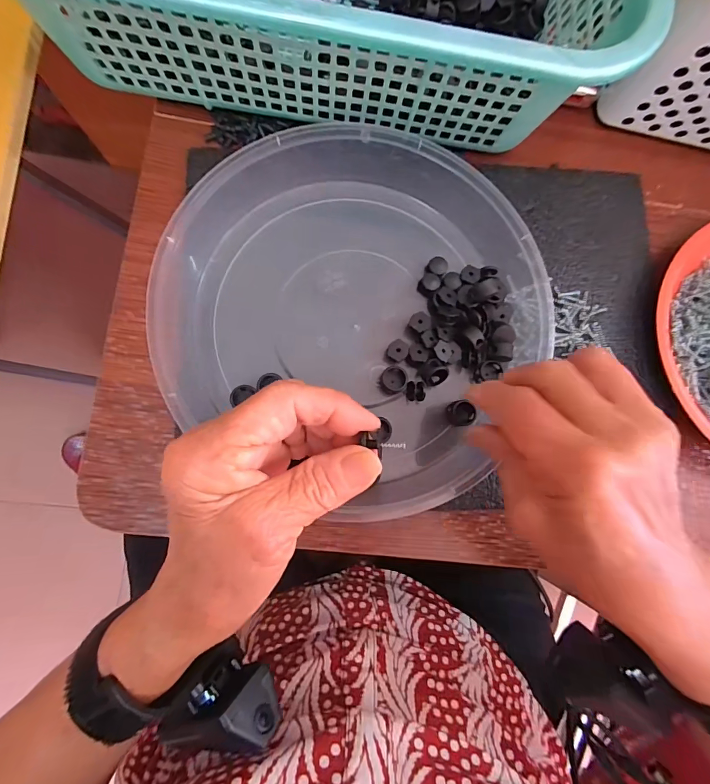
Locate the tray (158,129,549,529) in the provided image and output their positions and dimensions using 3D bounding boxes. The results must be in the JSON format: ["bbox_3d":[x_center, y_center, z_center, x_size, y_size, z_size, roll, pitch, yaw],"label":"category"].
[{"bbox_3d":[0.012,-0.063,0.252,0.224,0.042,0.246,1,83,-6],"label":"tray"}]

